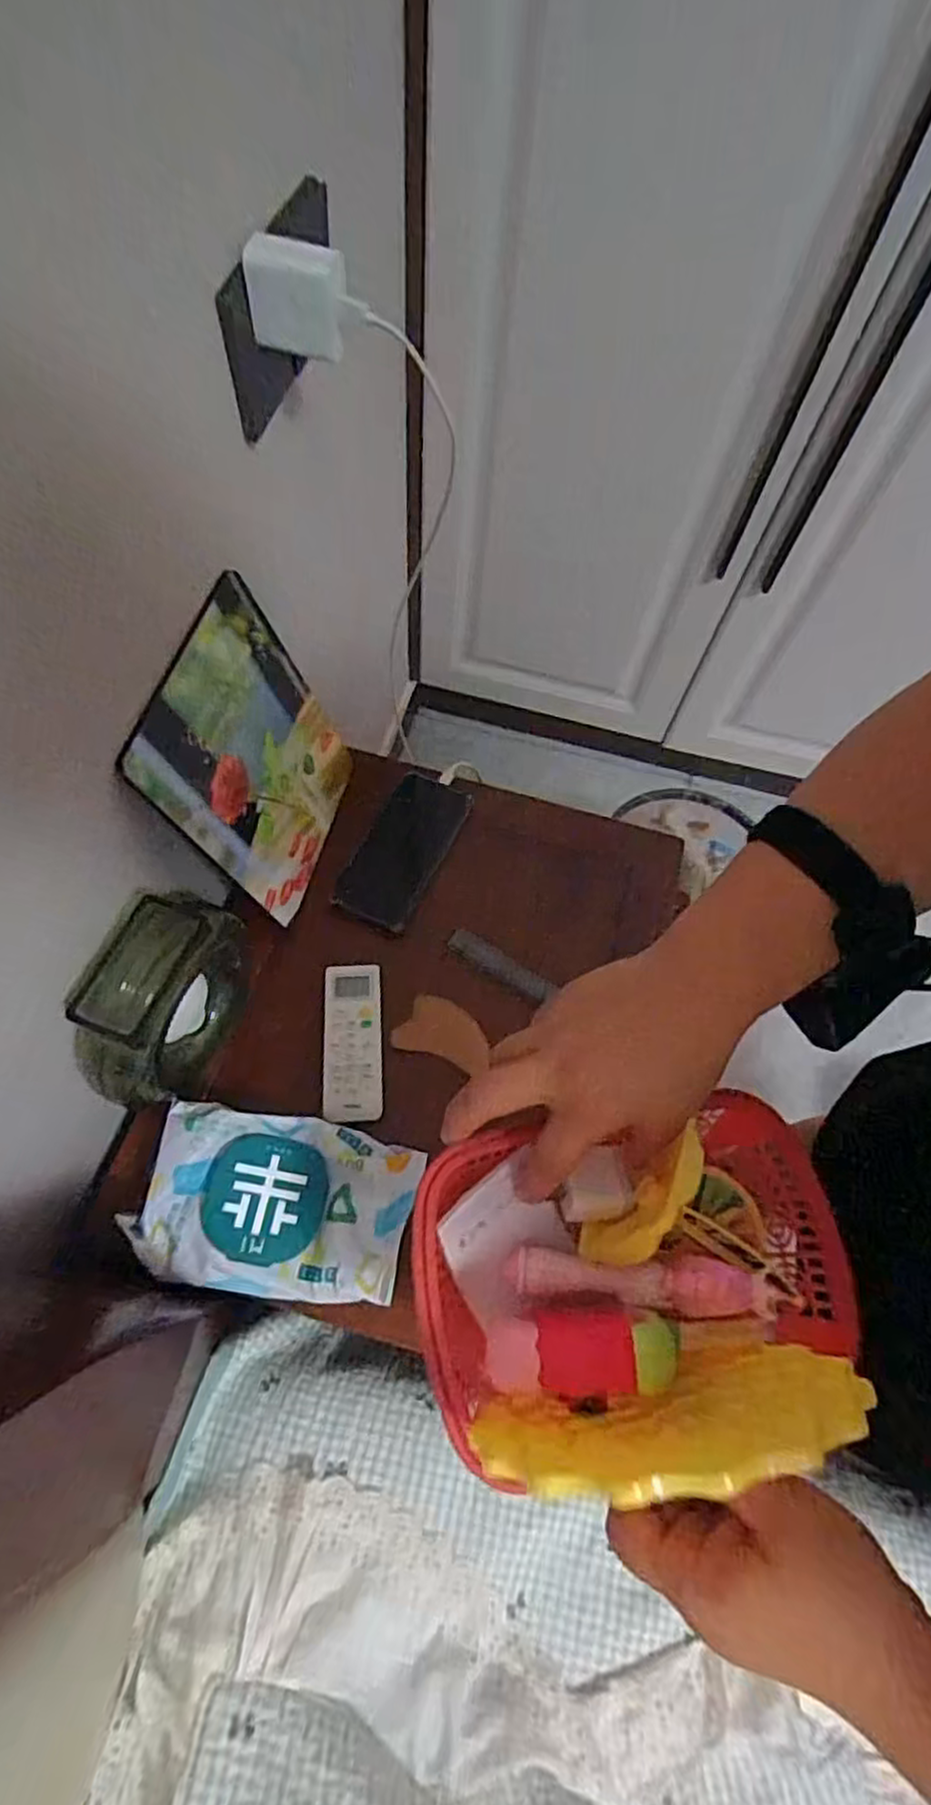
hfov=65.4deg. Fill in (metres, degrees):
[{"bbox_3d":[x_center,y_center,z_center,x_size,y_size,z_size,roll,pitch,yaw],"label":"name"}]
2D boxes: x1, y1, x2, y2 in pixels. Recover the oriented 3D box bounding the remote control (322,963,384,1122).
[{"bbox_3d":[-0.096,0.117,0.621,0.049,0.018,0.135,-2,66,-3],"label":"remote control"}]

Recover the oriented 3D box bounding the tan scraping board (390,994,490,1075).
[{"bbox_3d":[-0.017,0.114,0.636,0.081,0.004,0.054,23,67,8],"label":"tan scraping board"}]

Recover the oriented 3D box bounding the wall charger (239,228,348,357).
[{"bbox_3d":[-0.113,-0.402,0.483,0.062,0.057,0.025,9,66,2],"label":"wall charger"}]

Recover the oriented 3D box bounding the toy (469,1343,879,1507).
[{"bbox_3d":[0.085,0.213,0.299,0.159,0.127,0.017,-9,66,-6],"label":"toy"}]

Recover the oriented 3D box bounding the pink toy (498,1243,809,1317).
[{"bbox_3d":[0.088,0.190,0.364,0.133,0.023,0.024,5,66,0],"label":"pink toy"}]

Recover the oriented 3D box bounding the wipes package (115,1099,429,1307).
[{"bbox_3d":[-0.135,0.223,0.535,0.187,0.063,0.117,10,66,2],"label":"wipes package"}]

